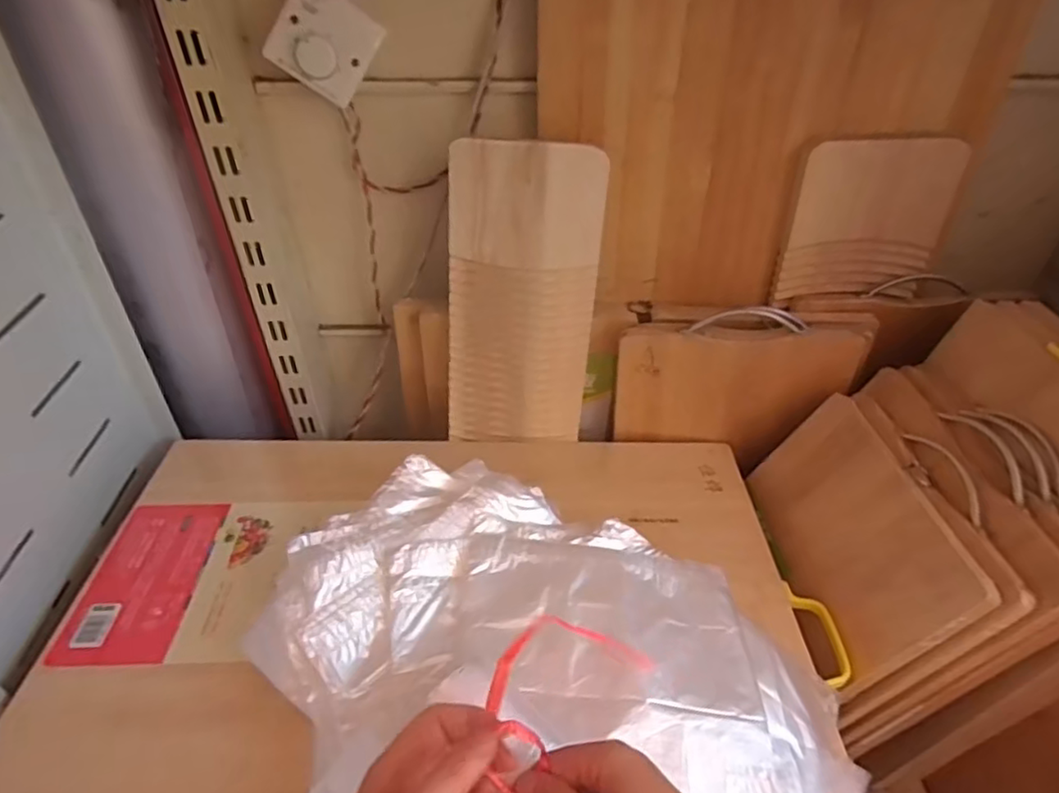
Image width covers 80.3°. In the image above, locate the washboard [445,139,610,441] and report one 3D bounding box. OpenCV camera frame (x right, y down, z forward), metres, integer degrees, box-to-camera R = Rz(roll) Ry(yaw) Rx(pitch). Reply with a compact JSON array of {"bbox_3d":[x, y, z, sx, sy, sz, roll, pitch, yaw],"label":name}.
[{"bbox_3d":[-0.009,-0.098,0.680,0.153,0.331,0.010,2,28,-1],"label":"washboard"}]

